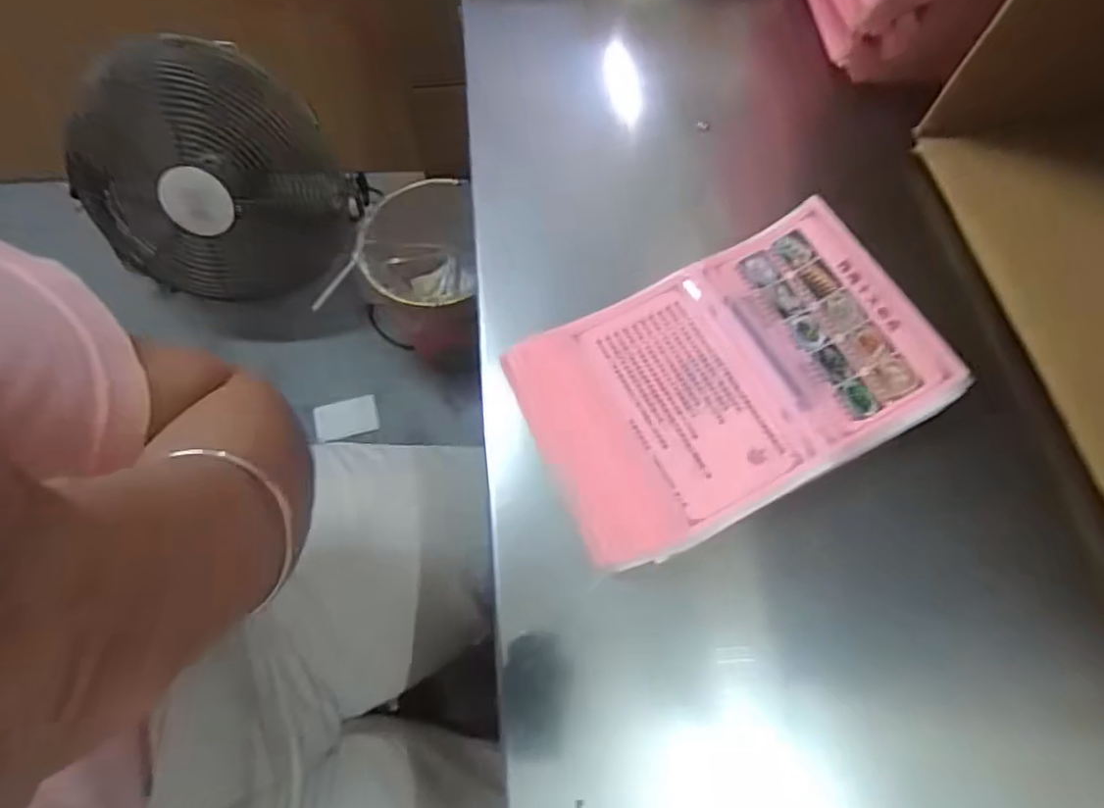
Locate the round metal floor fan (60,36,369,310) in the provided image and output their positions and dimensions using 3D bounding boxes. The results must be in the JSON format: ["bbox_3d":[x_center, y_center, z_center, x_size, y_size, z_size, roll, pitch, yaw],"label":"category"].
[{"bbox_3d":[-0.474,-0.337,0.989,0.313,0.361,0.230,-23,71,-8],"label":"round metal floor fan"}]

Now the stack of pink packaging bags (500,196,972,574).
[{"bbox_3d":[0.088,-0.012,0.319,0.194,0.027,0.126,-25,71,-9],"label":"stack of pink packaging bags"}]

